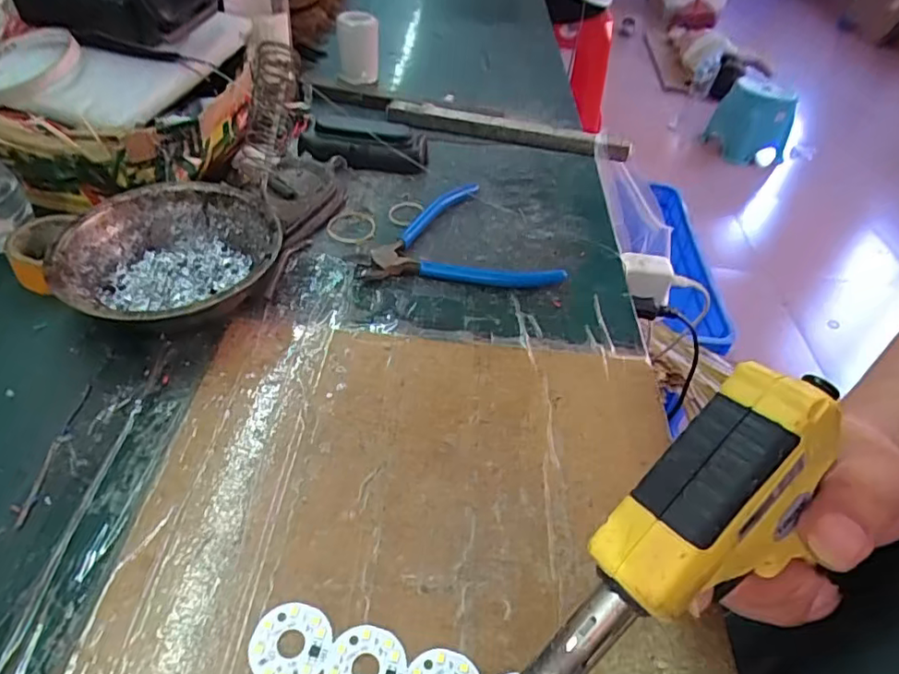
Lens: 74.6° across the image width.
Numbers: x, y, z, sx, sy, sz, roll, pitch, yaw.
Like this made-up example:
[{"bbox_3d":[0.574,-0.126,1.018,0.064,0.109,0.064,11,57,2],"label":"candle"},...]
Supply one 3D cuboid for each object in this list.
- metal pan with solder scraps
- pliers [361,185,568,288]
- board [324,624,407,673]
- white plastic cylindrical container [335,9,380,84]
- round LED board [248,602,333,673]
[{"bbox_3d":[-0.168,-0.043,0.361,0.121,0.044,0.122,-17,48,-24],"label":"metal pan with solder scraps"},{"bbox_3d":[0.009,-0.079,0.448,0.138,0.012,0.114,2,43,-6],"label":"pliers"},{"bbox_3d":[-0.032,0.126,0.226,0.030,0.004,0.030,4,43,-4],"label":"board"},{"bbox_3d":[-0.098,-0.312,0.630,0.039,0.060,0.042,-5,45,-13],"label":"white plastic cylindrical container"},{"bbox_3d":[-0.062,0.119,0.230,0.030,0.004,0.029,4,43,-4],"label":"round LED board"}]

